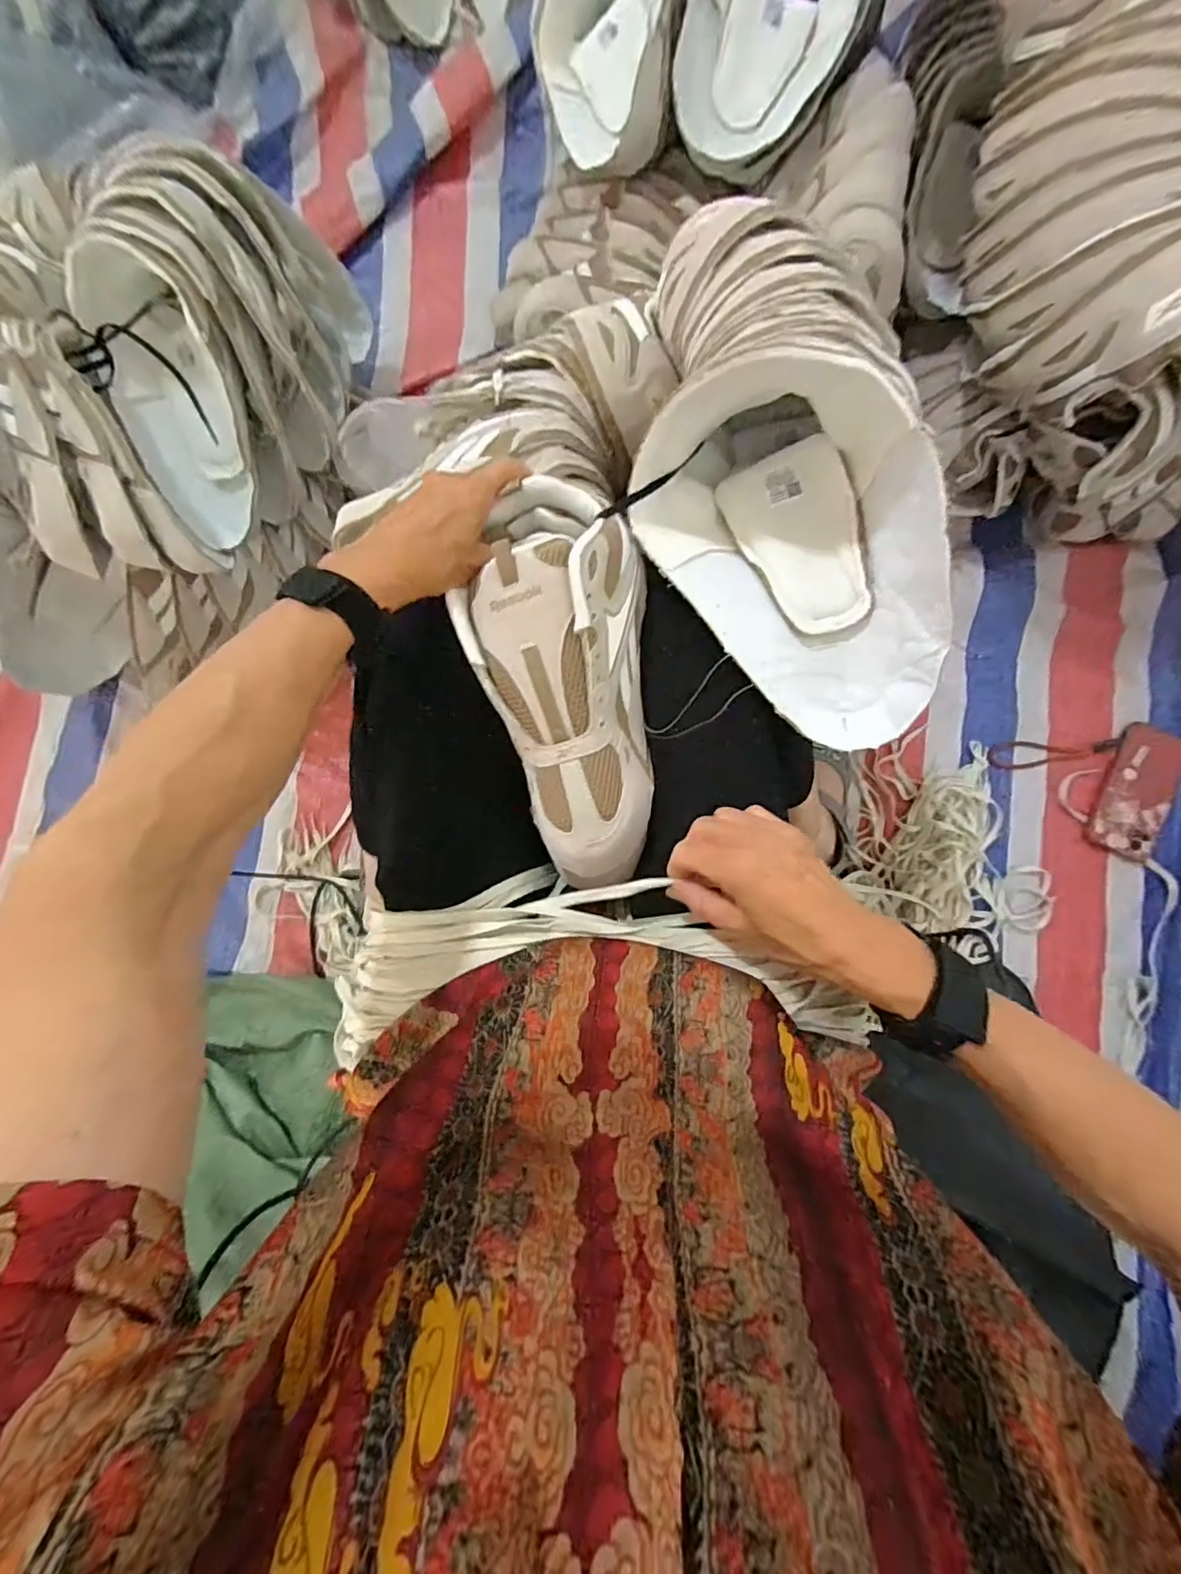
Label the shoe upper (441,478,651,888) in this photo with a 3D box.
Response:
[{"bbox_3d":[-0.016,-0.061,0.371,0.119,0.058,0.263,-9,99,1],"label":"shoe upper"}]

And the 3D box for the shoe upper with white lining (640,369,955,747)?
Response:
[{"bbox_3d":[0.137,-0.152,0.359,0.149,0.085,0.260,-33,84,-1],"label":"shoe upper with white lining"}]

